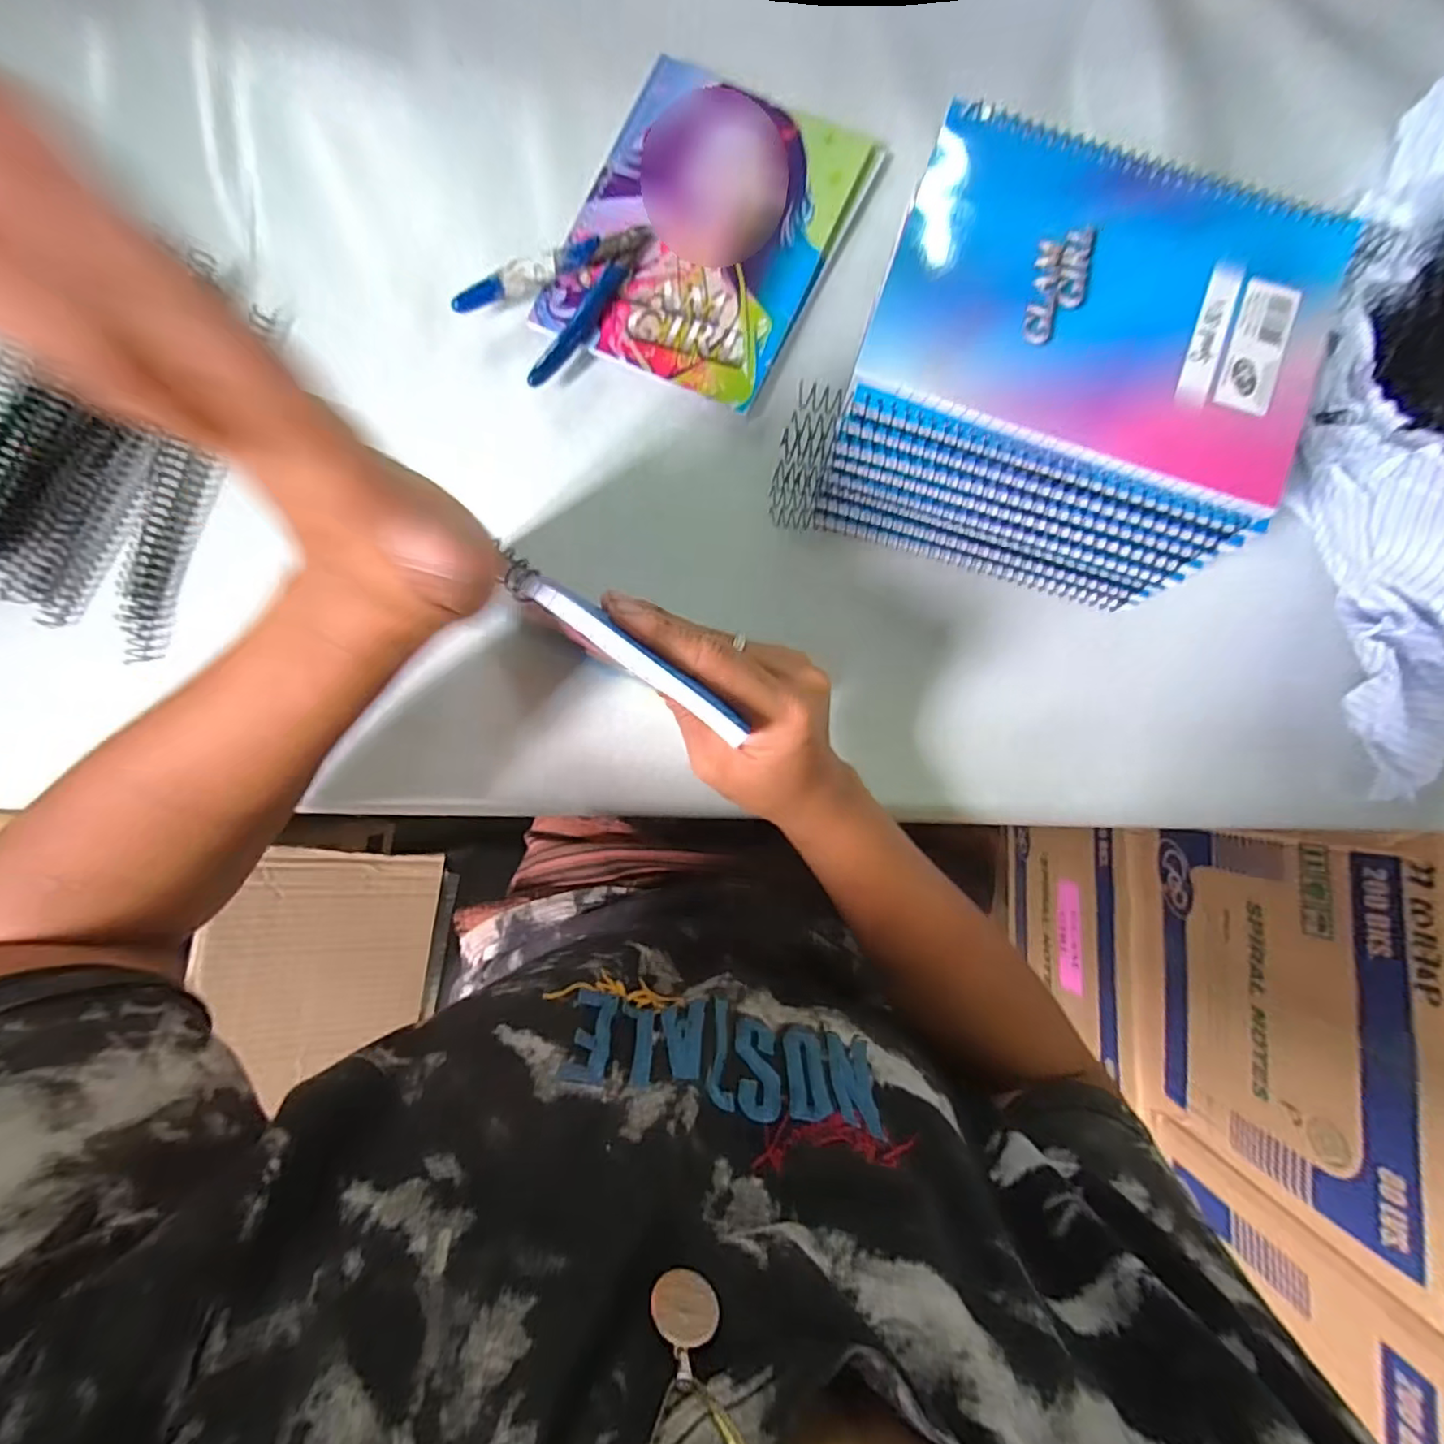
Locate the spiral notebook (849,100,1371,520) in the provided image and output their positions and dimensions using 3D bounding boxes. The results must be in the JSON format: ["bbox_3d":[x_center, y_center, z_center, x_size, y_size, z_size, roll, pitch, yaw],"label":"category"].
[{"bbox_3d":[0.177,-0.195,0.280,0.193,0.008,0.145,20,86,1],"label":"spiral notebook"}]

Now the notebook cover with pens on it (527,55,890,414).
[{"bbox_3d":[-0.009,-0.302,0.375,0.148,0.021,0.193,25,86,1],"label":"notebook cover with pens on it"}]

